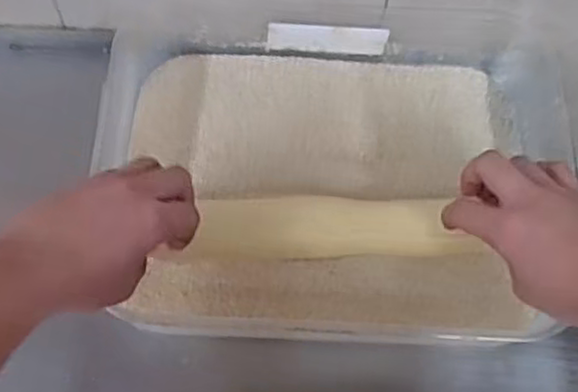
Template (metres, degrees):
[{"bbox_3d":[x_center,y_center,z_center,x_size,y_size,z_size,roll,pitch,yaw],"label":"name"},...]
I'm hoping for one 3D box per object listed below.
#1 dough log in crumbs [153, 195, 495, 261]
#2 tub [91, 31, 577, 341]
[{"bbox_3d":[0.035,0.028,0.604,0.238,0.030,0.053,0,68,7],"label":"dough log in crumbs"},{"bbox_3d":[0.046,-0.015,0.621,0.401,0.078,0.297,2,68,-1],"label":"tub"}]

